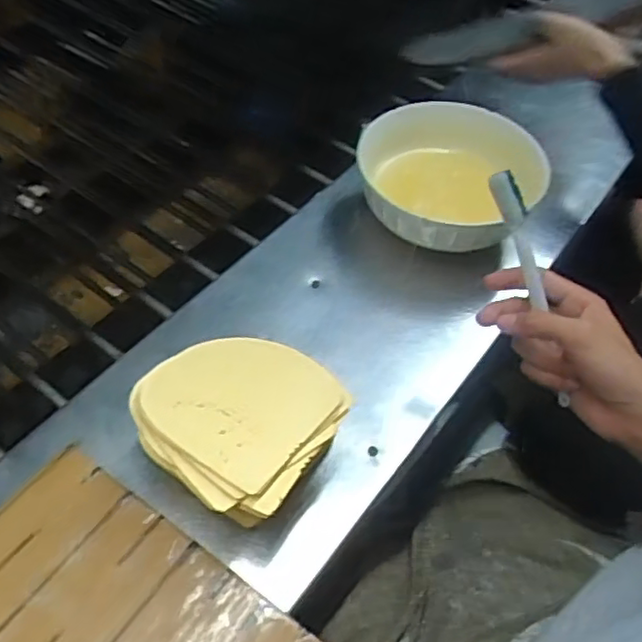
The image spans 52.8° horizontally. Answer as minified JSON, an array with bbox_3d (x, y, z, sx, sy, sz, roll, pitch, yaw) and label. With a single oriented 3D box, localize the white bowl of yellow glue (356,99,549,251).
[{"bbox_3d":[0.122,-0.144,0.656,0.163,0.077,0.200,29,54,17],"label":"white bowl of yellow glue"}]

